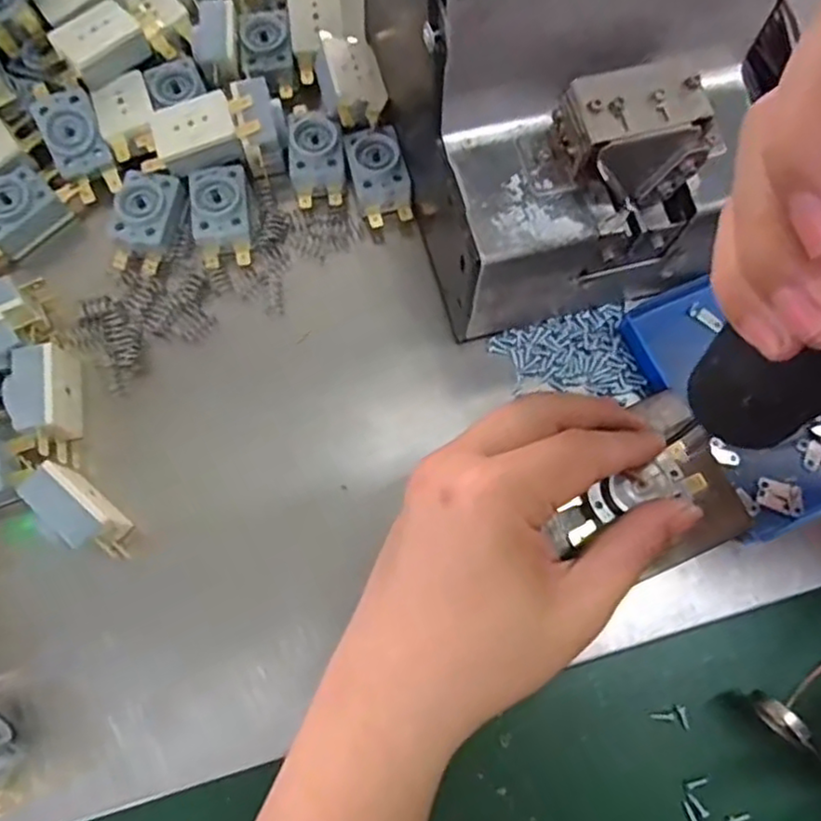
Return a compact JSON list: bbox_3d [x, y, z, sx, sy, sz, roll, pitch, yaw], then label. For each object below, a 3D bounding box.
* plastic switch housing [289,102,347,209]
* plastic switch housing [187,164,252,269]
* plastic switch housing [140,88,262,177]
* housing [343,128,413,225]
[{"bbox_3d":[-0.046,-0.124,0.324,0.025,0.019,0.045,-6,75,-2],"label":"plastic switch housing"},{"bbox_3d":[-0.090,-0.093,0.315,0.027,0.017,0.046,-4,75,-1],"label":"plastic switch housing"},{"bbox_3d":[-0.101,-0.132,0.311,0.055,0.013,0.028,-14,76,-4],"label":"plastic switch housing"},{"bbox_3d":[-0.015,-0.113,0.325,0.026,0.025,0.045,-15,76,-4],"label":"housing"}]

